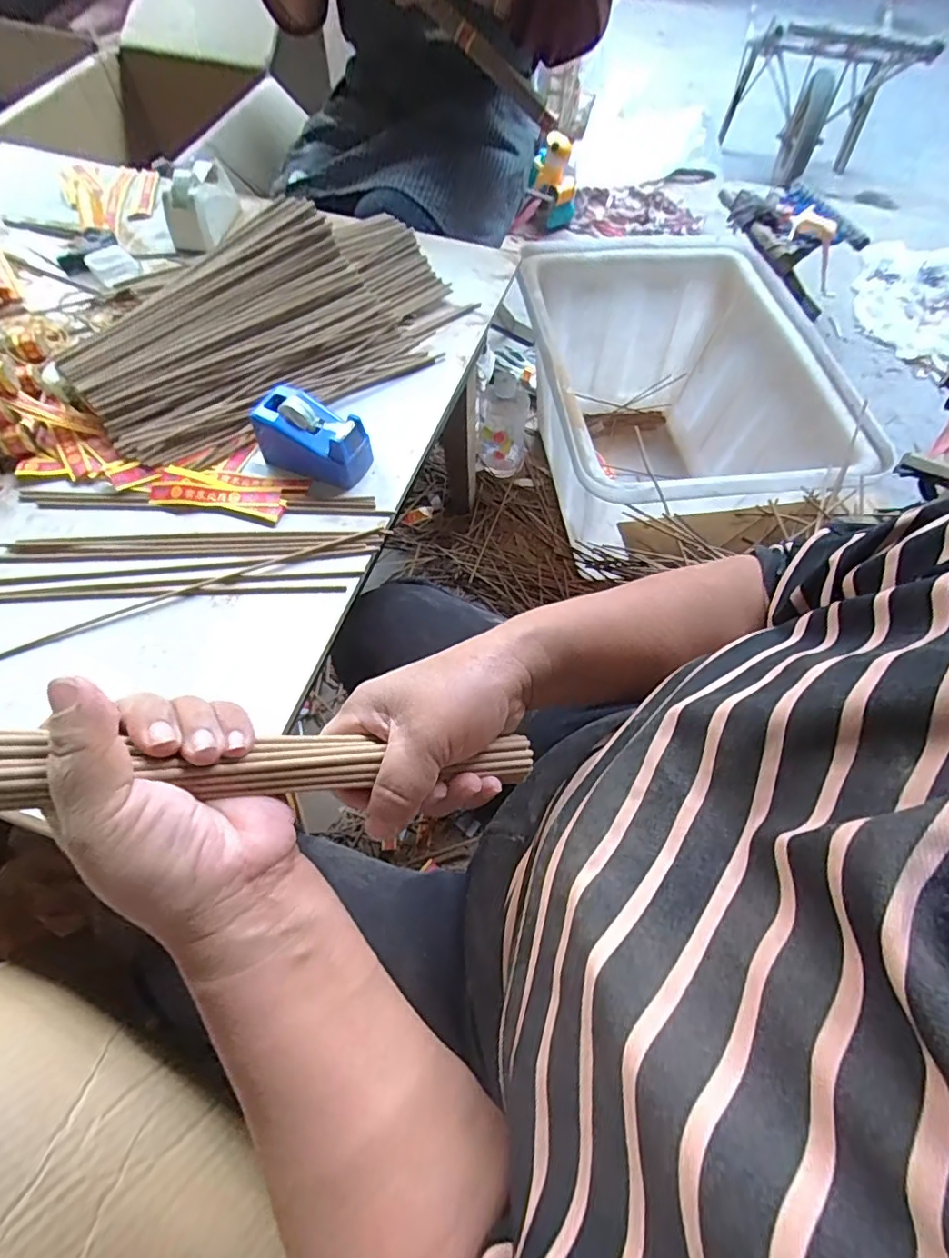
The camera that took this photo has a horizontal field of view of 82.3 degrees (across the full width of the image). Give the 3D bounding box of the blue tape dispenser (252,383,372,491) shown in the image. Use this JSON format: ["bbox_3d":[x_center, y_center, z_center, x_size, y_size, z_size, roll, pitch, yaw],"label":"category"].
[{"bbox_3d":[-0.150,-0.180,0.506,0.105,0.051,0.057,25,64,10],"label":"blue tape dispenser"}]

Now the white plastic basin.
[{"bbox_3d":[0.330,-0.358,0.965,0.459,0.330,0.635,-4,62,-5],"label":"white plastic basin"}]

